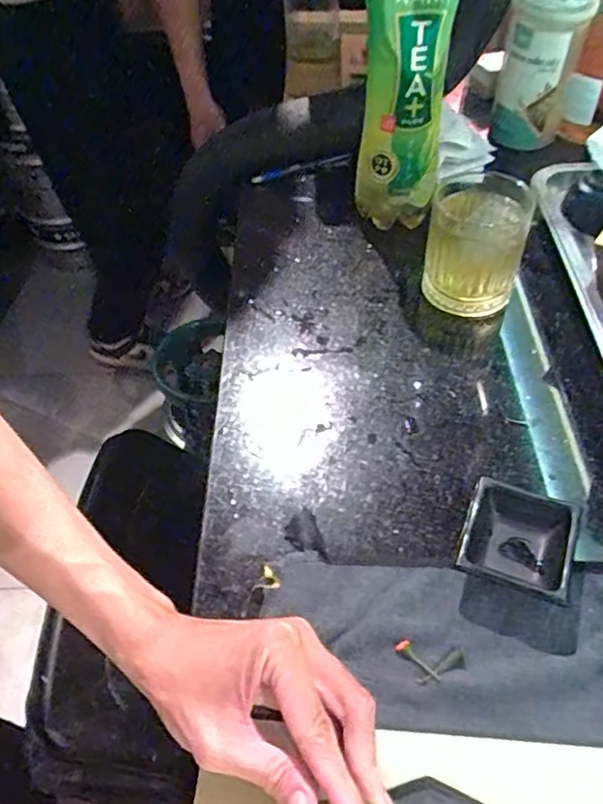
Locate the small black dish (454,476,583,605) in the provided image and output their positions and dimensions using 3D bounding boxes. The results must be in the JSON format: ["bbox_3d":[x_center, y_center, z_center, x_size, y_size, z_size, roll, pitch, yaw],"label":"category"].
[{"bbox_3d":[0.141,0.089,0.401,0.069,0.027,0.067,17,52,17],"label":"small black dish"}]

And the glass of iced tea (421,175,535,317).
[{"bbox_3d":[0.155,-0.141,0.560,0.086,0.103,0.081,16,52,16],"label":"glass of iced tea"}]

